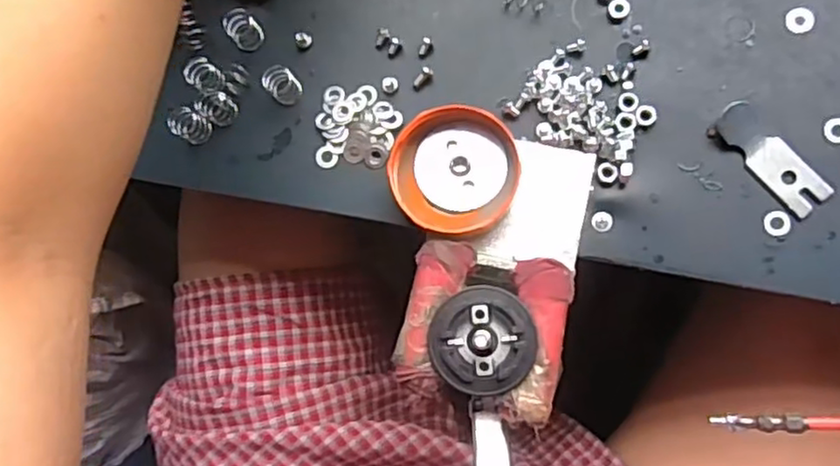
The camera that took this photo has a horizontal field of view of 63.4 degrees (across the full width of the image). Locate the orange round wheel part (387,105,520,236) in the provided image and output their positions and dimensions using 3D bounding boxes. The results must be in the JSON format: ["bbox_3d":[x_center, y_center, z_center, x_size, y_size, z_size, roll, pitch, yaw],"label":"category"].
[{"bbox_3d":[0.018,-0.031,0.341,0.062,0.022,0.061,-1,84,6],"label":"orange round wheel part"}]

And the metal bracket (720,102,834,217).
[{"bbox_3d":[0.171,-0.037,0.329,0.022,0.007,0.063,-39,81,1],"label":"metal bracket"}]

